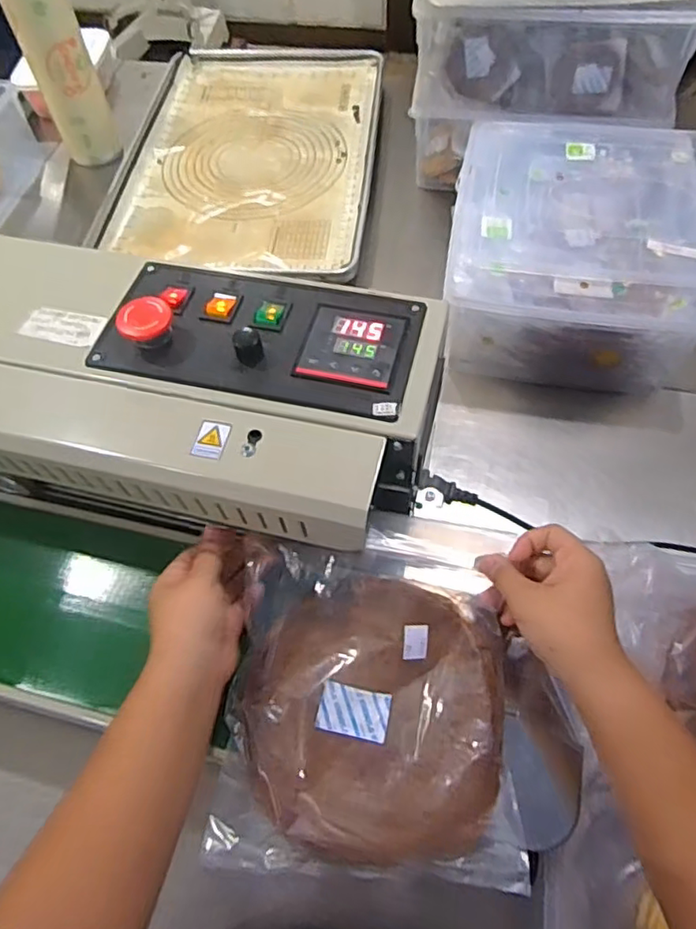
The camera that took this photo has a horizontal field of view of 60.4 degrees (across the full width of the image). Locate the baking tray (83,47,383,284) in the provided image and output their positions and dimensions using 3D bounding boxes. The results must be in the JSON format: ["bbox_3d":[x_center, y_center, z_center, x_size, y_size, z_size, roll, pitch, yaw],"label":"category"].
[{"bbox_3d":[-0.155,-0.539,1.005,0.396,0.027,0.634,4,59,5],"label":"baking tray"}]

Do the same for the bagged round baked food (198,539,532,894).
[{"bbox_3d":[0.015,0.157,0.396,0.186,0.042,0.190,3,59,4],"label":"bagged round baked food"}]

